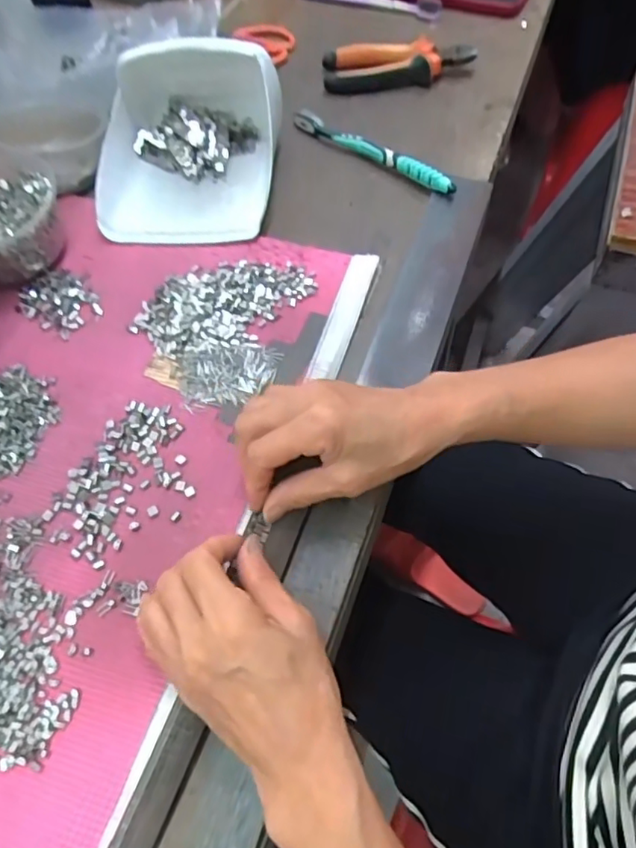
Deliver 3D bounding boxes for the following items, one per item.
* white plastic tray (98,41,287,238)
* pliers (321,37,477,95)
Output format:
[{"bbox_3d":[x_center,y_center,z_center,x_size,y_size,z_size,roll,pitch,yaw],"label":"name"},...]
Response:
[{"bbox_3d":[-0.115,-0.253,0.507,0.156,0.075,0.178,6,64,7],"label":"white plastic tray"},{"bbox_3d":[0.082,-0.375,0.600,0.149,0.030,0.046,-5,63,2],"label":"pliers"}]

